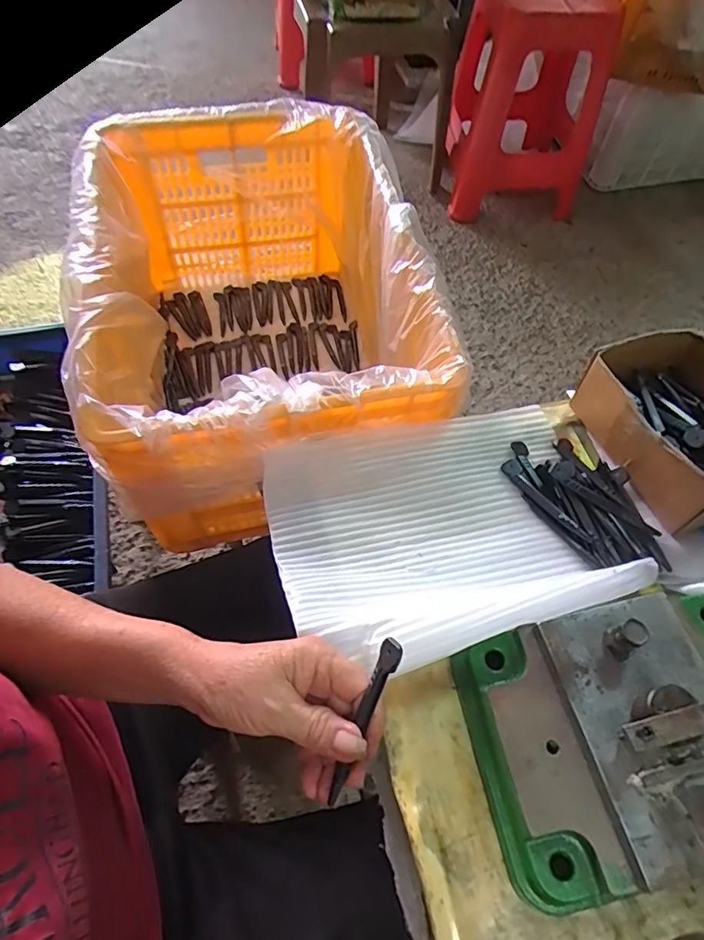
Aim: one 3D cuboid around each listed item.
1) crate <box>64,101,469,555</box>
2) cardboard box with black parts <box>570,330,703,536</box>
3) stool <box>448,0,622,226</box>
[{"bbox_3d":[-0.120,-0.187,0.699,0.359,0.275,0.533,-9,59,-9],"label":"crate"},{"bbox_3d":[0.299,-0.041,0.483,0.133,0.069,0.164,-15,60,-13],"label":"cardboard box with black parts"},{"bbox_3d":[0.476,-0.990,1.476,0.387,0.484,0.343,-1,58,-5],"label":"stool"}]

